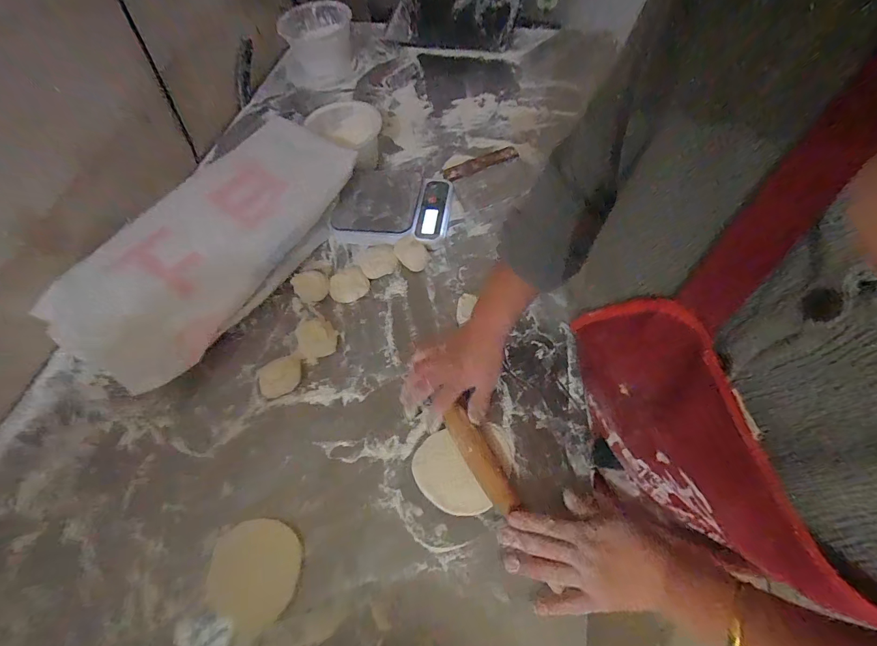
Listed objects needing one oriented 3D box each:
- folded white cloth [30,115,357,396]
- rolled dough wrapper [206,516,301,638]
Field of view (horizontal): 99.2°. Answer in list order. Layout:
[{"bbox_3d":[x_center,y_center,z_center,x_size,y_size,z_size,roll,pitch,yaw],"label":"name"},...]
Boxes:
[{"bbox_3d":[-0.324,-0.125,0.572,0.180,0.104,0.458,32,69,18],"label":"folded white cloth"},{"bbox_3d":[-0.206,0.276,0.418,0.102,0.004,0.098,-1,63,3],"label":"rolled dough wrapper"}]

